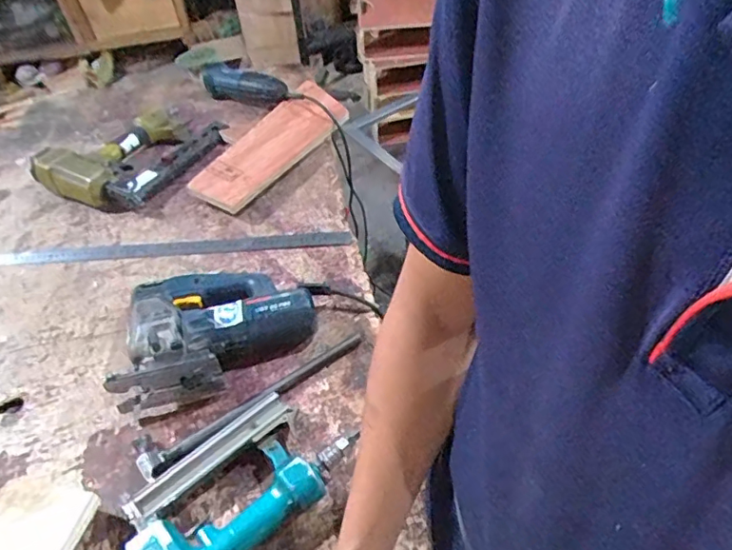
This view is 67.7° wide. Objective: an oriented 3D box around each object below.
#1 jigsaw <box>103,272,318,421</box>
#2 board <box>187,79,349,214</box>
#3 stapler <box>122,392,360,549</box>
[{"bbox_3d":[-0.201,0.061,0.728,0.255,0.069,0.181,-15,47,-10],"label":"jigsaw"},{"bbox_3d":[-0.173,-0.246,1.011,0.135,0.026,0.343,34,65,17],"label":"board"},{"bbox_3d":[-0.142,0.226,0.583,0.150,0.056,0.235,33,57,30],"label":"stapler"}]

